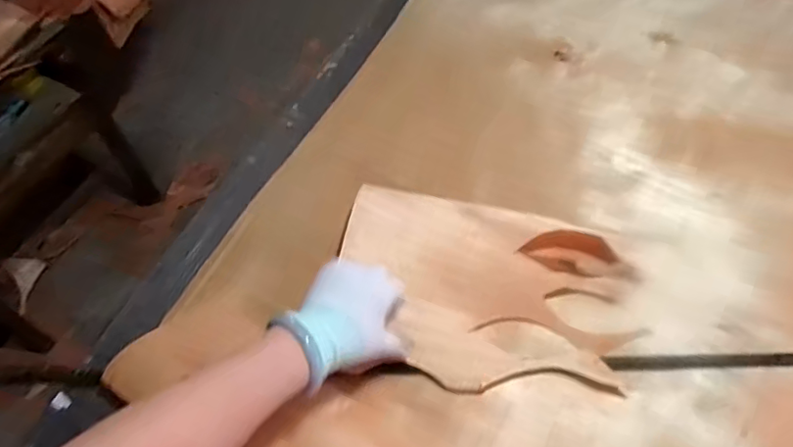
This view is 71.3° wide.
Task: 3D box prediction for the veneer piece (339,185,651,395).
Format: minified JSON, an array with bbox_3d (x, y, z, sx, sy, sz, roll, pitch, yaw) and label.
[{"bbox_3d":[0.113,0.079,0.665,0.351,0.047,0.226,6,58,6],"label":"veneer piece"}]

